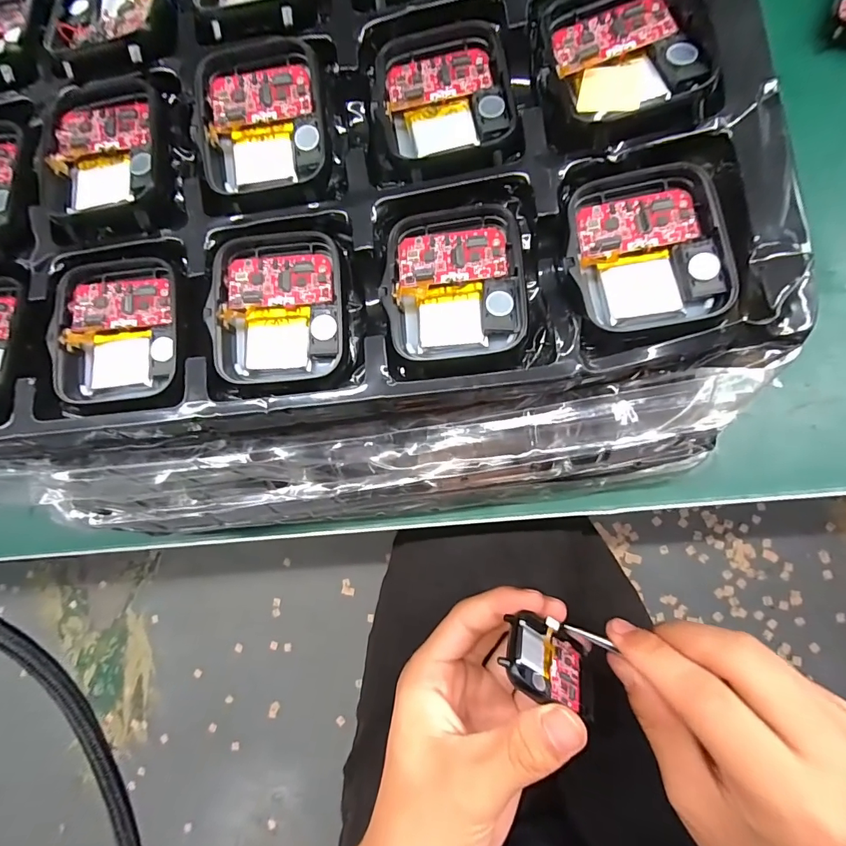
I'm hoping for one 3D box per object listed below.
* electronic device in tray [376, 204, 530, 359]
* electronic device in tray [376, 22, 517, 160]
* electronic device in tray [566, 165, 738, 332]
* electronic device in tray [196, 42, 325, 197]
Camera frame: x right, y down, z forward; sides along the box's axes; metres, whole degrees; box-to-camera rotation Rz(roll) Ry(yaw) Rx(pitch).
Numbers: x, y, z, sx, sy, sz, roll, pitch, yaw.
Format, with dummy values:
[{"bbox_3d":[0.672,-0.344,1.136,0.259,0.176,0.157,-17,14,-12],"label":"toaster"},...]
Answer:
[{"bbox_3d":[0.009,-0.039,0.122,0.037,0.009,0.043,-6,83,7],"label":"electronic device in tray"},{"bbox_3d":[0.006,-0.096,0.126,0.037,0.007,0.039,-7,83,7],"label":"electronic device in tray"},{"bbox_3d":[0.058,-0.045,0.115,0.037,0.008,0.041,-10,83,6],"label":"electronic device in tray"},{"bbox_3d":[-0.048,-0.091,0.129,0.036,0.006,0.042,-5,83,7],"label":"electronic device in tray"}]

